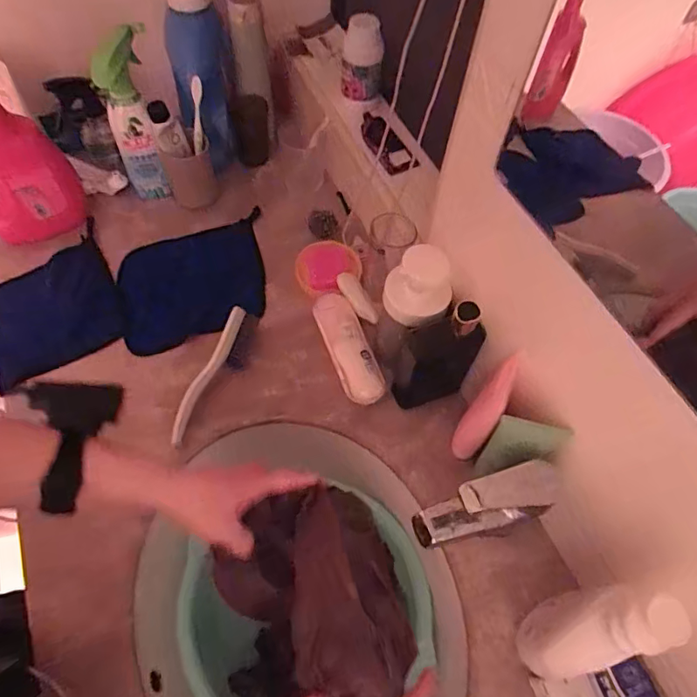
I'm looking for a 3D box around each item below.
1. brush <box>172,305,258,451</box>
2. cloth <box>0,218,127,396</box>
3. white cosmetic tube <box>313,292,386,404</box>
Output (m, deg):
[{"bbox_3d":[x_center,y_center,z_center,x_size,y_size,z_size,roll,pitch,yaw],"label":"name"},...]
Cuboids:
[{"bbox_3d":[-0.169,0.033,0.650,0.042,0.035,0.198,22,60,10],"label":"brush"},{"bbox_3d":[-0.423,-0.064,0.710,0.189,0.016,0.218,-29,64,-16],"label":"cloth"},{"bbox_3d":[-0.002,-0.003,0.687,0.053,0.029,0.170,-18,61,-10],"label":"white cosmetic tube"}]

